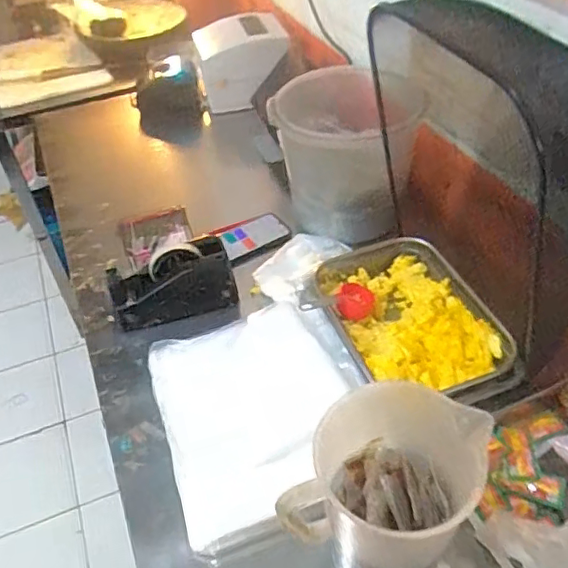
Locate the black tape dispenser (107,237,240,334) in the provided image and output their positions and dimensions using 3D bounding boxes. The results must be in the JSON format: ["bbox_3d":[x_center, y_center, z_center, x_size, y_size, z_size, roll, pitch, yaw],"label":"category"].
[{"bbox_3d":[-0.178,0.003,0.906,0.196,0.102,0.076,-13,45,-9],"label":"black tape dispenser"}]

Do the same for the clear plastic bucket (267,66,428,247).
[{"bbox_3d":[0.111,-0.232,0.992,0.246,0.246,0.201,24,51,26],"label":"clear plastic bucket"}]

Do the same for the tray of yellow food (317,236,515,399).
[{"bbox_3d":[0.181,0.042,0.845,0.210,0.040,0.320,-21,47,-16],"label":"tray of yellow food"}]

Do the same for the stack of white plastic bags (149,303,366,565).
[{"bbox_3d":[-0.030,0.167,0.772,0.266,0.035,0.285,-20,54,-5],"label":"stack of white plastic bags"}]

